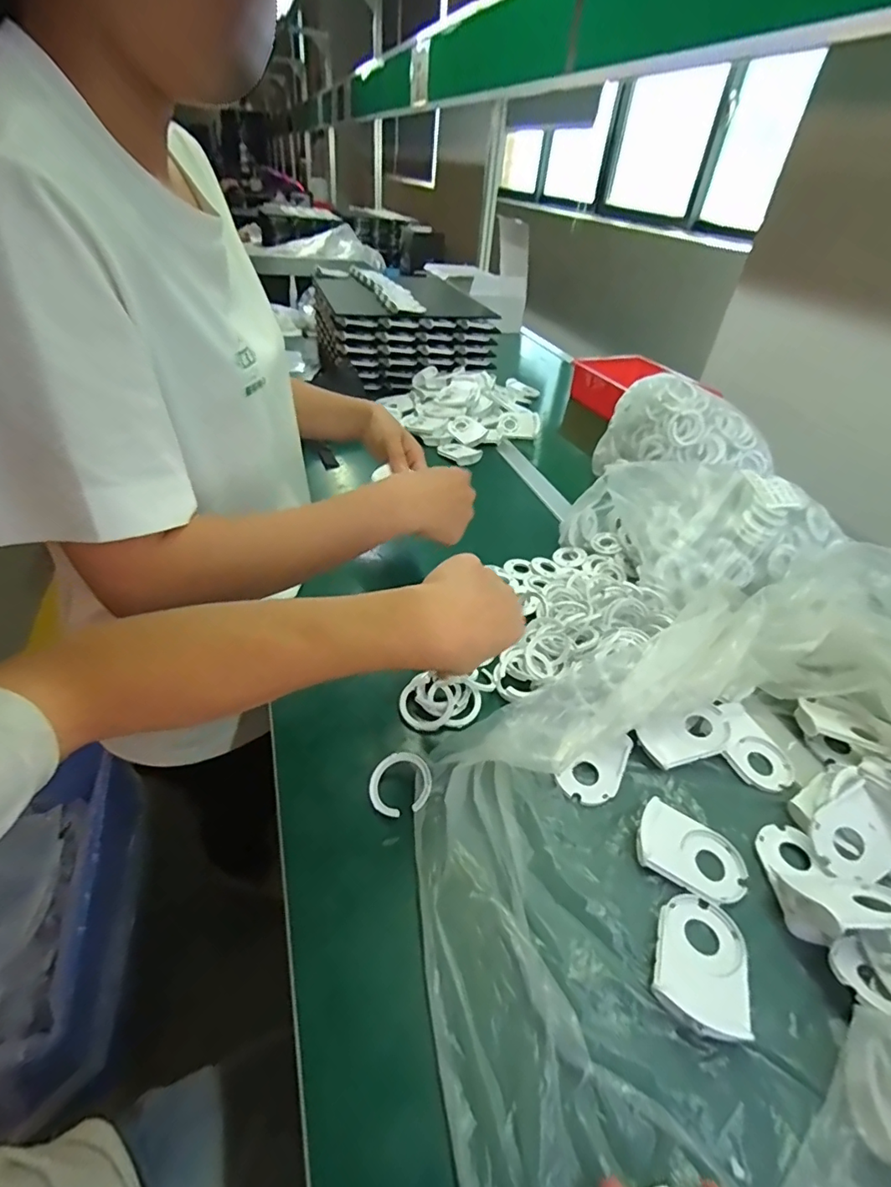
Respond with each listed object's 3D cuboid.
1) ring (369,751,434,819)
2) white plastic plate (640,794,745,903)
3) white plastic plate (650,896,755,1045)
[{"bbox_3d":[-0.037,0.156,0.425,0.050,0.009,0.051,-6,54,8],"label":"ring"},{"bbox_3d":[0.194,0.205,0.412,0.084,0.007,0.056,28,49,8],"label":"white plastic plate"},{"bbox_3d":[0.174,0.248,0.352,0.058,0.012,0.084,20,32,19],"label":"white plastic plate"}]

